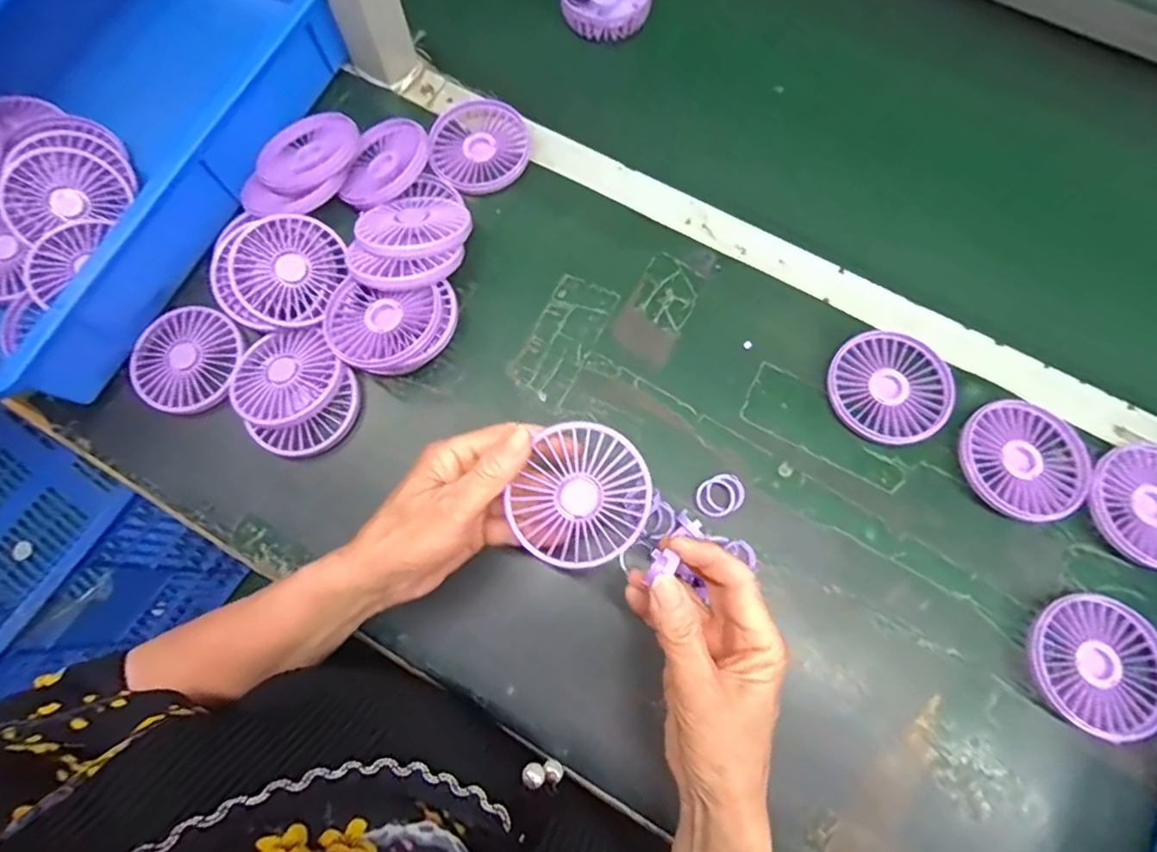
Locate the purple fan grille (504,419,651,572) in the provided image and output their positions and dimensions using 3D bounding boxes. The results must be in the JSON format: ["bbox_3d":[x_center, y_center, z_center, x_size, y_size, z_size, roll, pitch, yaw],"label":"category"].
[{"bbox_3d":[0.002,0.043,0.351,0.077,0.007,0.085,28,93,-6],"label":"purple fan grille"}]

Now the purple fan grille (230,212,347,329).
[{"bbox_3d":[-0.223,-0.121,0.450,0.079,0.019,0.082,0,75,0],"label":"purple fan grille"}]

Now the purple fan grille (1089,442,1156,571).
[{"bbox_3d":[0.407,0.056,0.414,0.083,0.012,0.086,0,75,0],"label":"purple fan grille"}]

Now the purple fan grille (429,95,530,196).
[{"bbox_3d":[-0.086,-0.246,0.513,0.082,0.015,0.092,-5,75,-1],"label":"purple fan grille"}]

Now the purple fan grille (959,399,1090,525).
[{"bbox_3d":[0.323,0.025,0.429,0.086,0.020,0.087,0,75,0],"label":"purple fan grille"}]

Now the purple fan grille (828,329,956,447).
[{"bbox_3d":[0.237,-0.029,0.448,0.087,0.014,0.086,0,75,0],"label":"purple fan grille"}]

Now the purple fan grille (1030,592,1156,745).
[{"bbox_3d":[0.348,0.159,0.393,0.082,0.018,0.087,0,75,0],"label":"purple fan grille"}]

